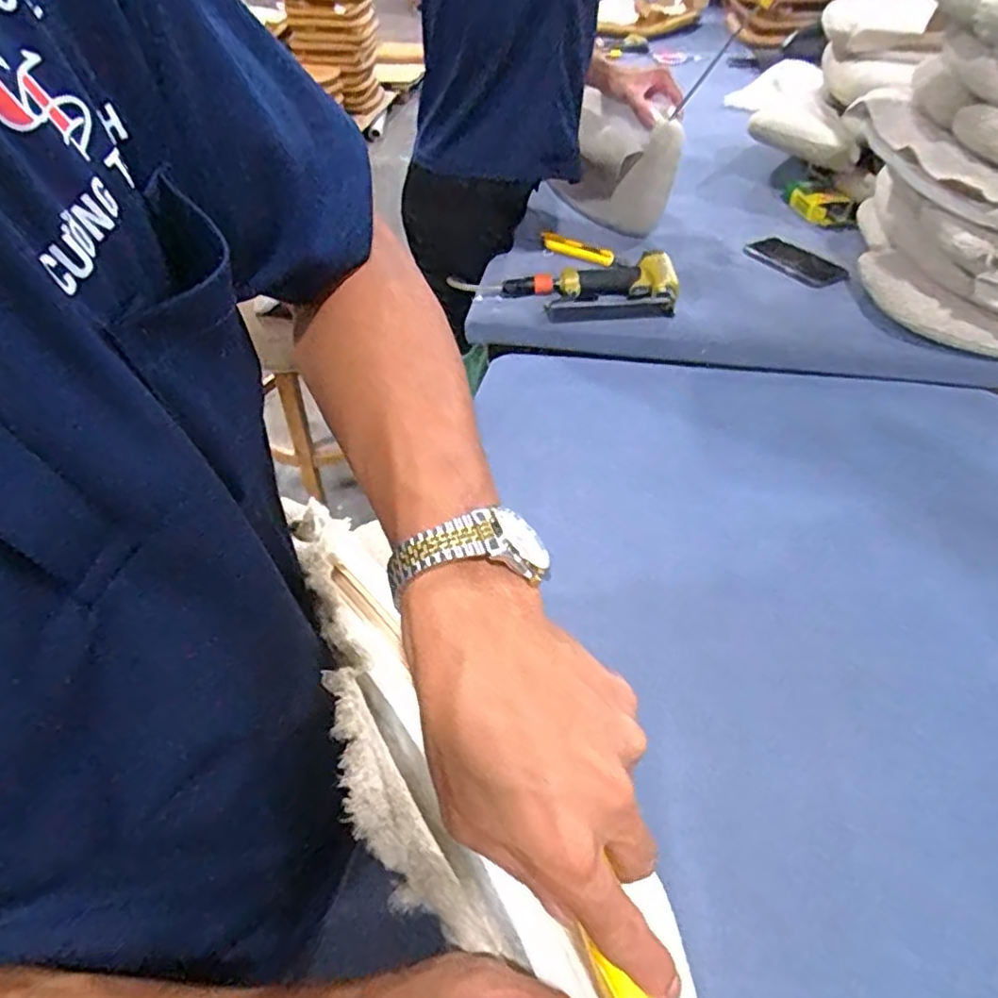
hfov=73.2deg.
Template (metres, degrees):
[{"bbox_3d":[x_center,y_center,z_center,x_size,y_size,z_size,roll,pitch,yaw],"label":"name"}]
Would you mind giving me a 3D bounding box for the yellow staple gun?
[{"bbox_3d":[0.137,-0.327,1.022,0.259,0.049,0.137,-1,44,-1],"label":"yellow staple gun"}]

